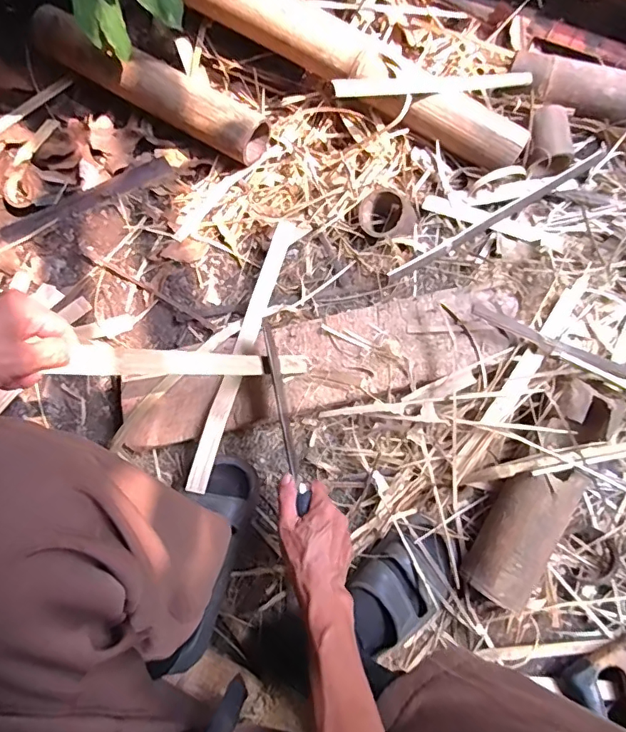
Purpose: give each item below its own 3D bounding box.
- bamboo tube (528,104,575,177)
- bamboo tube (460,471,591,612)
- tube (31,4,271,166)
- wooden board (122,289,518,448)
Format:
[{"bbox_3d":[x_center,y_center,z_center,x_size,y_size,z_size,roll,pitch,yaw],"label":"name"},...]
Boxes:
[{"bbox_3d":[0.365,-0.348,0.772,0.068,0.044,0.096,-1,76,-1],"label":"bamboo tube"},{"bbox_3d":[0.260,0.204,0.620,0.082,0.072,0.183,30,77,7],"label":"bamboo tube"},{"bbox_3d":[-0.274,-0.448,0.798,0.441,0.085,0.078,29,77,6],"label":"tube"},{"bbox_3d":[0.012,-0.005,0.668,0.534,0.050,0.130,-12,78,0],"label":"wooden board"}]

